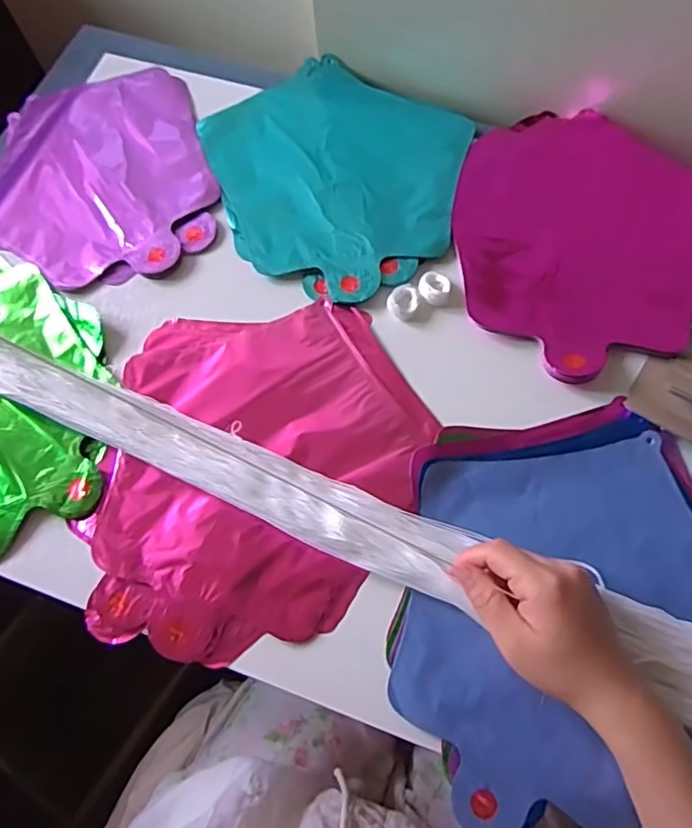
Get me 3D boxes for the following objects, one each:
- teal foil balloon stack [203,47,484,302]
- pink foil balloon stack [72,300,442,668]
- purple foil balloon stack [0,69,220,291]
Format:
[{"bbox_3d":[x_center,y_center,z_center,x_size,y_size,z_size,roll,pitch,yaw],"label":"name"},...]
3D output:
[{"bbox_3d":[-0.015,-0.215,0.537,0.240,0.022,0.226,29,74,12],"label":"teal foil balloon stack"},{"bbox_3d":[-0.071,0.035,0.436,0.222,0.008,0.268,22,73,10],"label":"pink foil balloon stack"},{"bbox_3d":[-0.231,-0.212,0.547,0.211,0.023,0.232,-12,70,-2],"label":"purple foil balloon stack"}]

